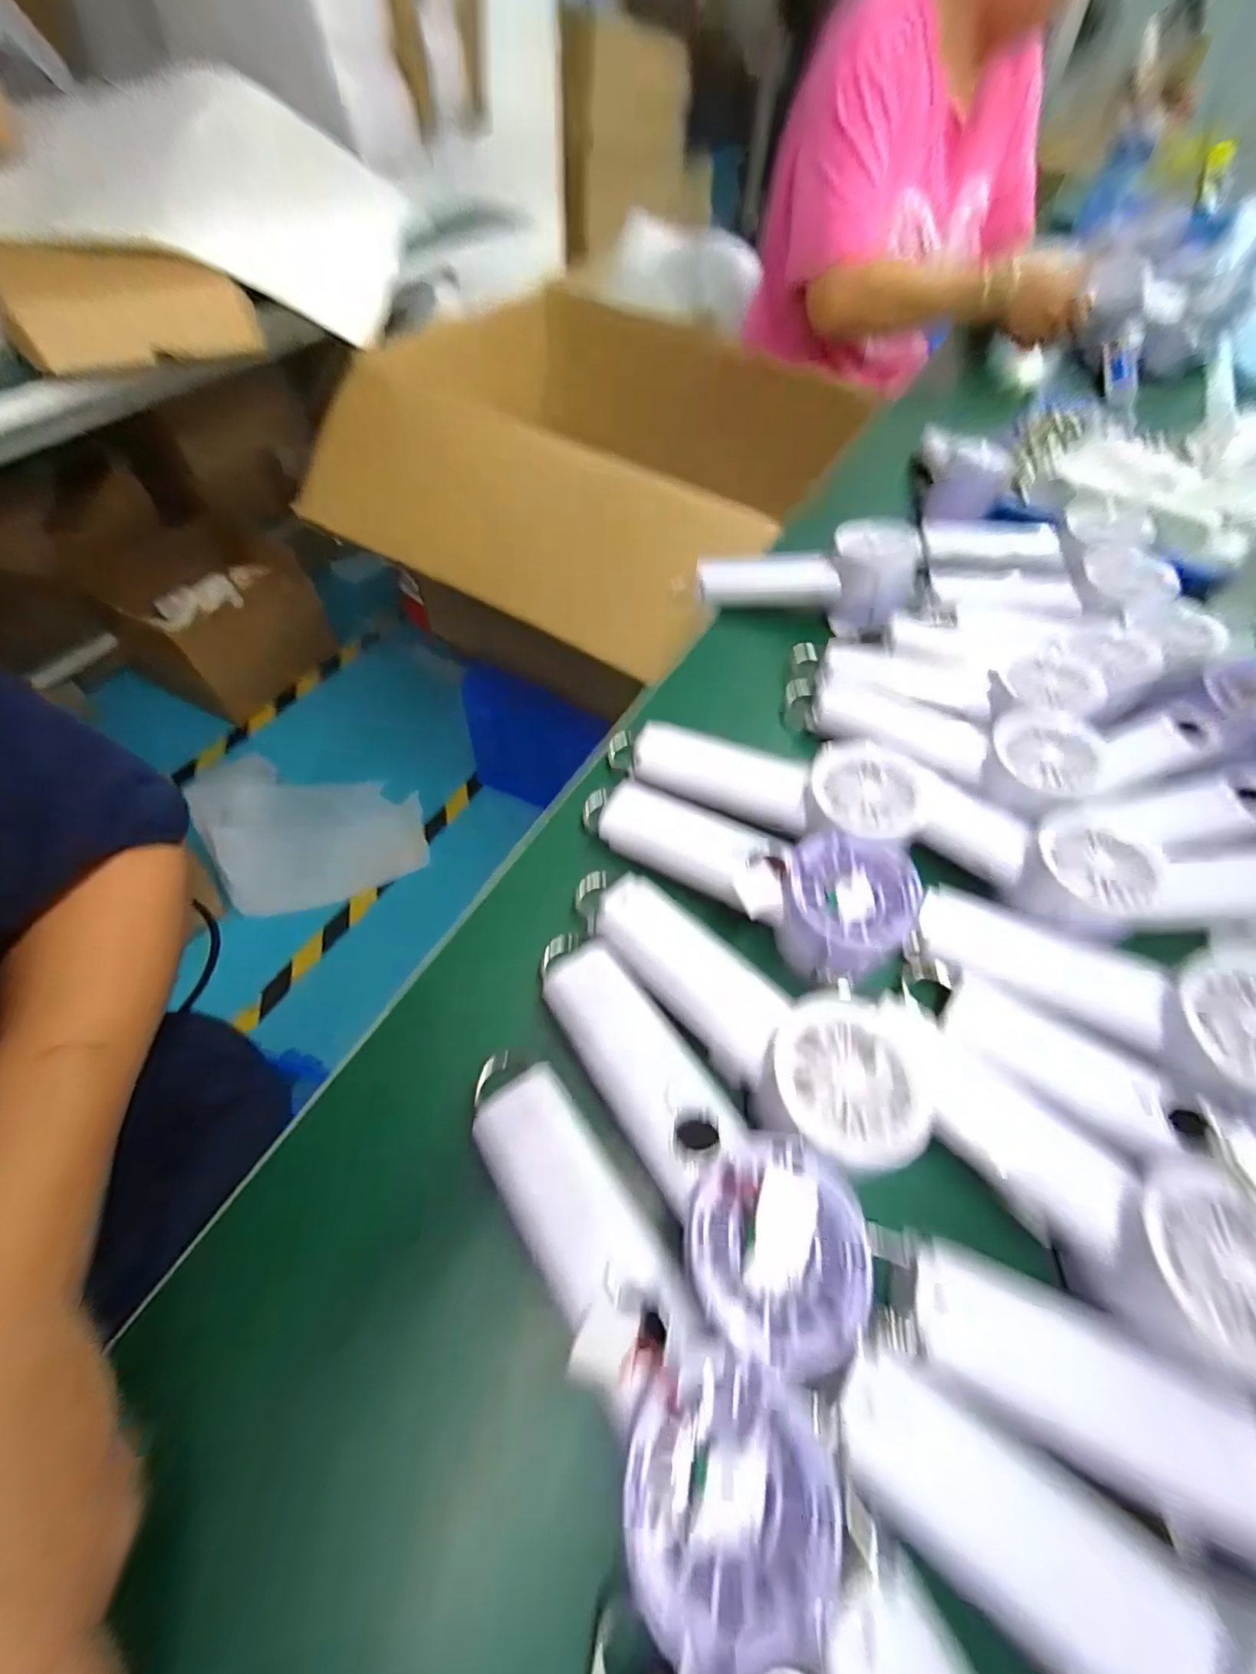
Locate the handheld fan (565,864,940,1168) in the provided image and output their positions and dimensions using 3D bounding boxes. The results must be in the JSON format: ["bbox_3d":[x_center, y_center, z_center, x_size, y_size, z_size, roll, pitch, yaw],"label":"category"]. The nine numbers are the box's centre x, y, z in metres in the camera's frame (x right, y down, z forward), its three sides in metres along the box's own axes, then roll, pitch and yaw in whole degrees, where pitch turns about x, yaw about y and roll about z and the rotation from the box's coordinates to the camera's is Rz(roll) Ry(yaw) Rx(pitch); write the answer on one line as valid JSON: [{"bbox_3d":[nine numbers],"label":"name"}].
[{"bbox_3d":[0.045,0.075,0.273,0.067,0.032,0.196,-40,53,-23],"label":"handheld fan"}]

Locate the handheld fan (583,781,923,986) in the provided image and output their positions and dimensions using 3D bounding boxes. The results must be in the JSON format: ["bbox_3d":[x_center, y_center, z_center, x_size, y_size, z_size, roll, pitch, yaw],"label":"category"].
[{"bbox_3d":[0.059,0.017,0.320,0.196,0.044,0.069,22,60,27],"label":"handheld fan"}]

